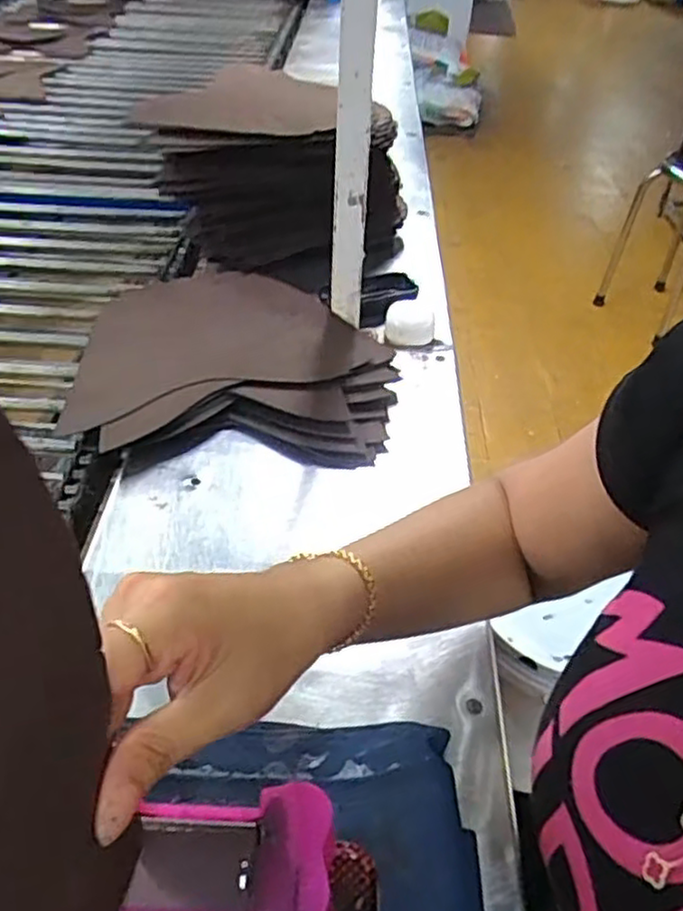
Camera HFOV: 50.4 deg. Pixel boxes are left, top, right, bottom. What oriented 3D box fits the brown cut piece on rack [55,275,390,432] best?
[{"bbox_3d":[-0.122,-0.124,0.738,0.293,0.011,0.221,-8,45,-13],"label":"brown cut piece on rack"}]

